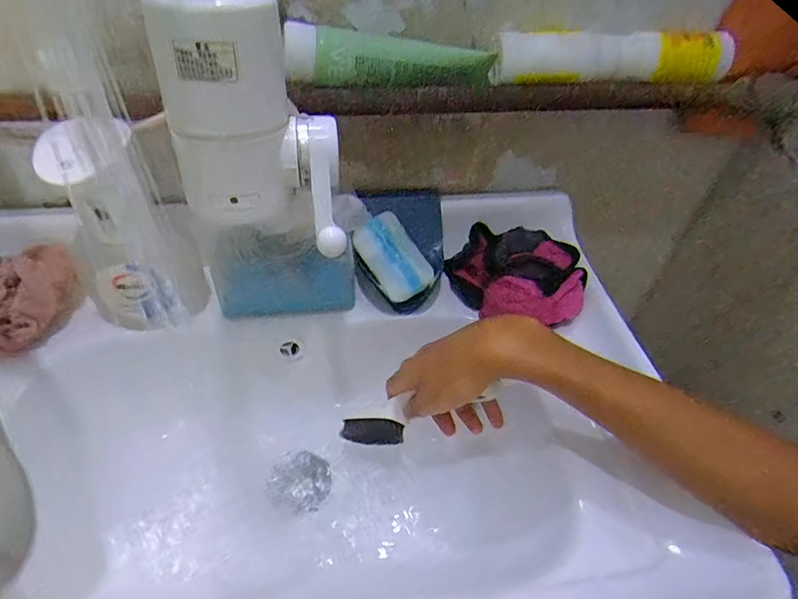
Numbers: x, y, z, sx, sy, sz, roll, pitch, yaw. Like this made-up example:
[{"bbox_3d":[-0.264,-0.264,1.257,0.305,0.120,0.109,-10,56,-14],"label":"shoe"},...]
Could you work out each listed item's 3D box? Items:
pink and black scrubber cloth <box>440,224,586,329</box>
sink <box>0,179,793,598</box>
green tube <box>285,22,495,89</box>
[{"bbox_3d":[0.114,-0.021,0.473,0.120,0.058,0.099,-3,46,-8],"label":"pink and black scrubber cloth"},{"bbox_3d":[-0.093,0.105,0.421,0.589,0.179,0.400,-4,46,-9],"label":"sink"},{"bbox_3d":[-0.008,-0.196,0.396,0.164,0.044,0.041,-11,48,-15],"label":"green tube"}]

